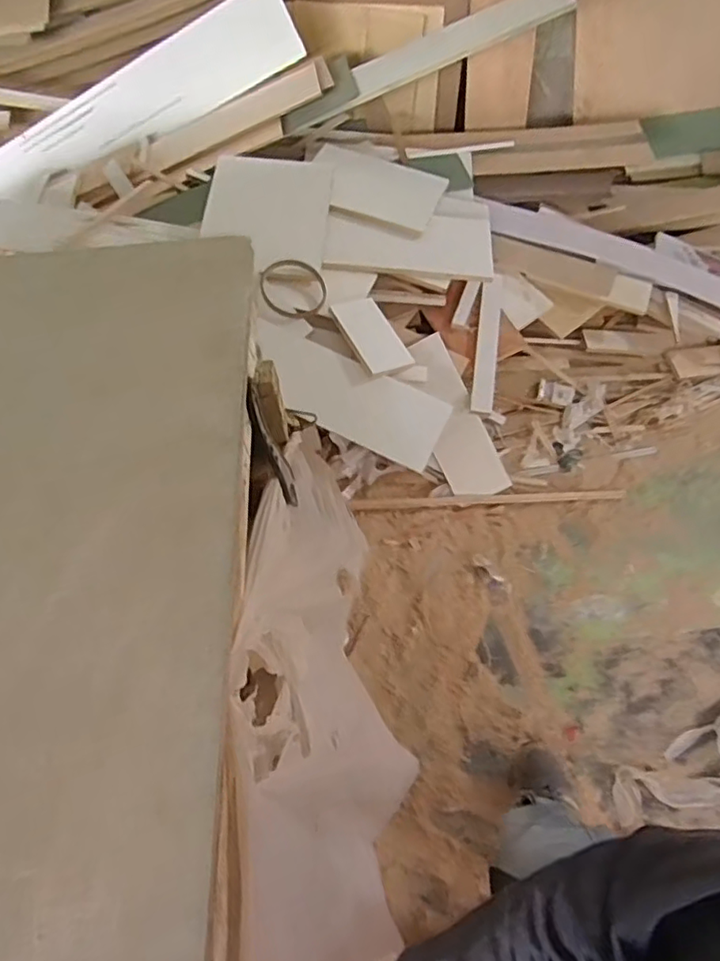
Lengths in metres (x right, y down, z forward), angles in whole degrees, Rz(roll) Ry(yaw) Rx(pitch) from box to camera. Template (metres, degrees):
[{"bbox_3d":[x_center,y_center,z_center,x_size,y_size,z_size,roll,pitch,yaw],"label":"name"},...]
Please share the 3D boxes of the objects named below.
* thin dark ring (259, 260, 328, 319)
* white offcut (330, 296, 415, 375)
[{"bbox_3d":[-0.163,-0.471,1.501,0.161,0.016,0.164,-9,76,-10],"label":"thin dark ring"},{"bbox_3d":[0.030,-0.352,1.453,0.132,0.014,0.228,-22,67,-25],"label":"white offcut"}]

